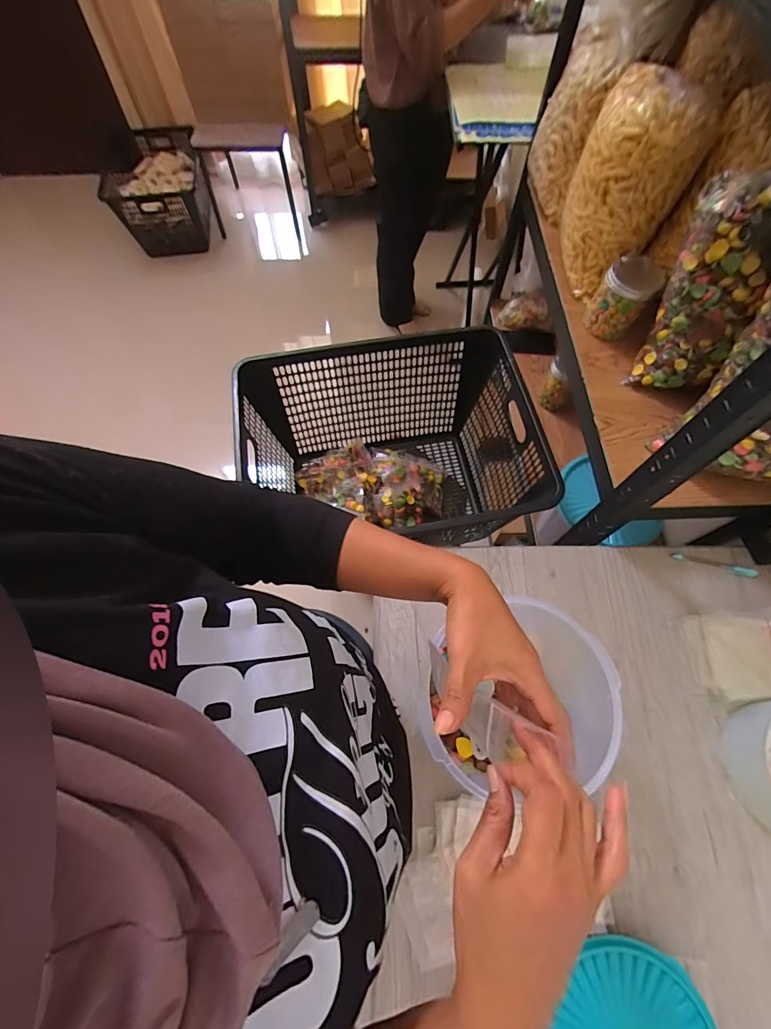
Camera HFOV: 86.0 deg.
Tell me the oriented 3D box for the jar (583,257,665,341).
[{"bbox_3d":[0.416,-0.381,0.733,0.097,0.107,0.078,30,70,13],"label":"jar"}]

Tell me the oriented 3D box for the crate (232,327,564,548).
[{"bbox_3d":[0.005,-0.103,0.901,0.549,0.310,0.417,-9,67,-4],"label":"crate"}]

